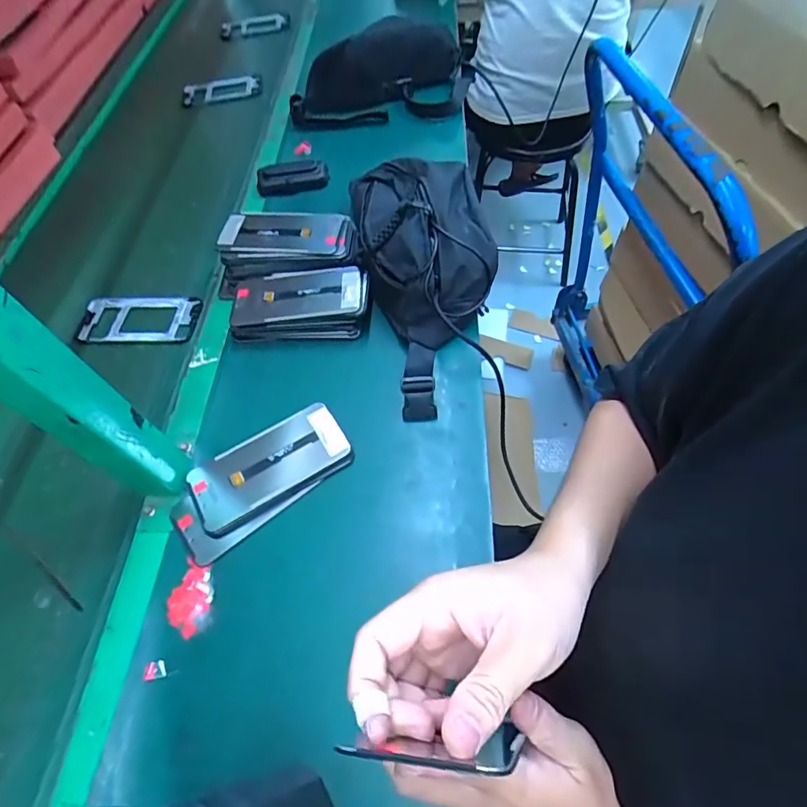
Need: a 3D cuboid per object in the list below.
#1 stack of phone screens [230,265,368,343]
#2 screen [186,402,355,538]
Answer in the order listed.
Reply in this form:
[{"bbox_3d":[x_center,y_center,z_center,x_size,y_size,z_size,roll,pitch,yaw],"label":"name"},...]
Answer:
[{"bbox_3d":[-0.127,-0.116,0.583,0.174,0.053,0.082,-3,58,4],"label":"stack of phone screens"},{"bbox_3d":[-0.134,0.062,0.482,0.155,0.005,0.080,-30,64,-11],"label":"screen"}]

